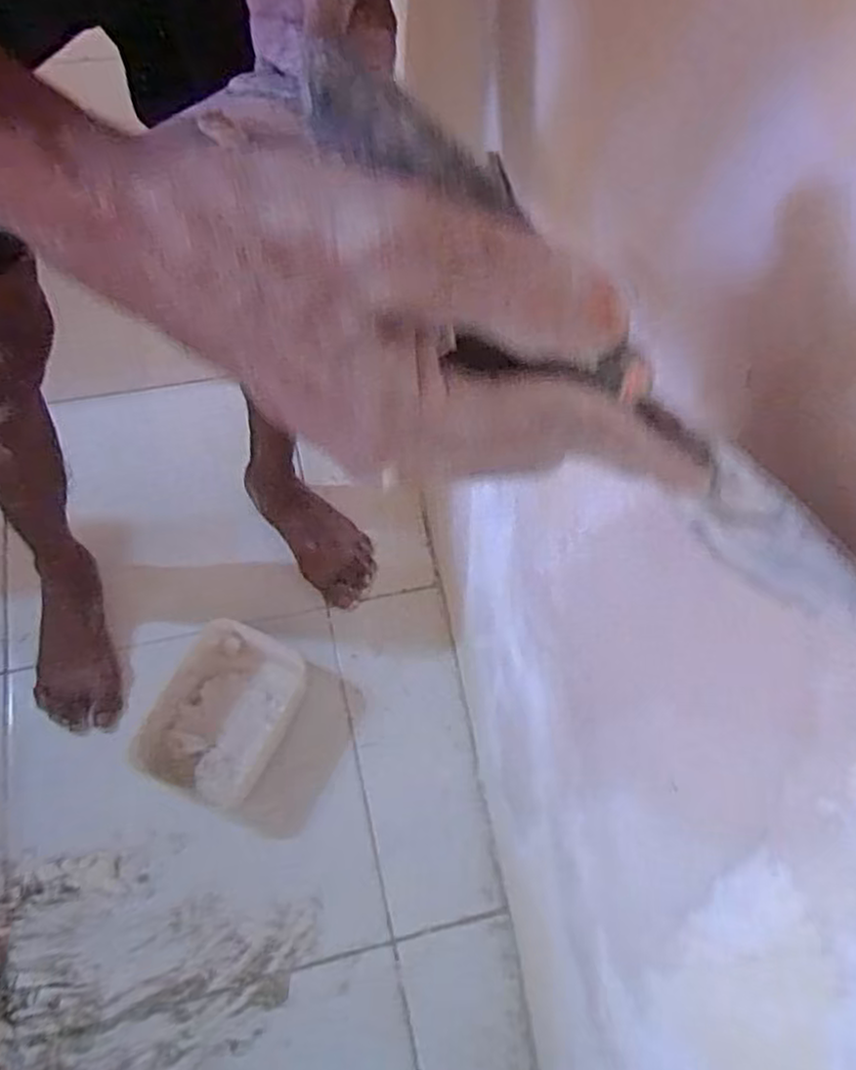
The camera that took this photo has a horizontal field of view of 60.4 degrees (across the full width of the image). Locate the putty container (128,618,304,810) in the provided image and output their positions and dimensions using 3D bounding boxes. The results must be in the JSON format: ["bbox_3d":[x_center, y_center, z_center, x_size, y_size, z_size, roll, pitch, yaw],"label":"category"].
[{"bbox_3d":[-0.237,0.209,0.865,0.150,0.064,0.198,20,65,7],"label":"putty container"}]

